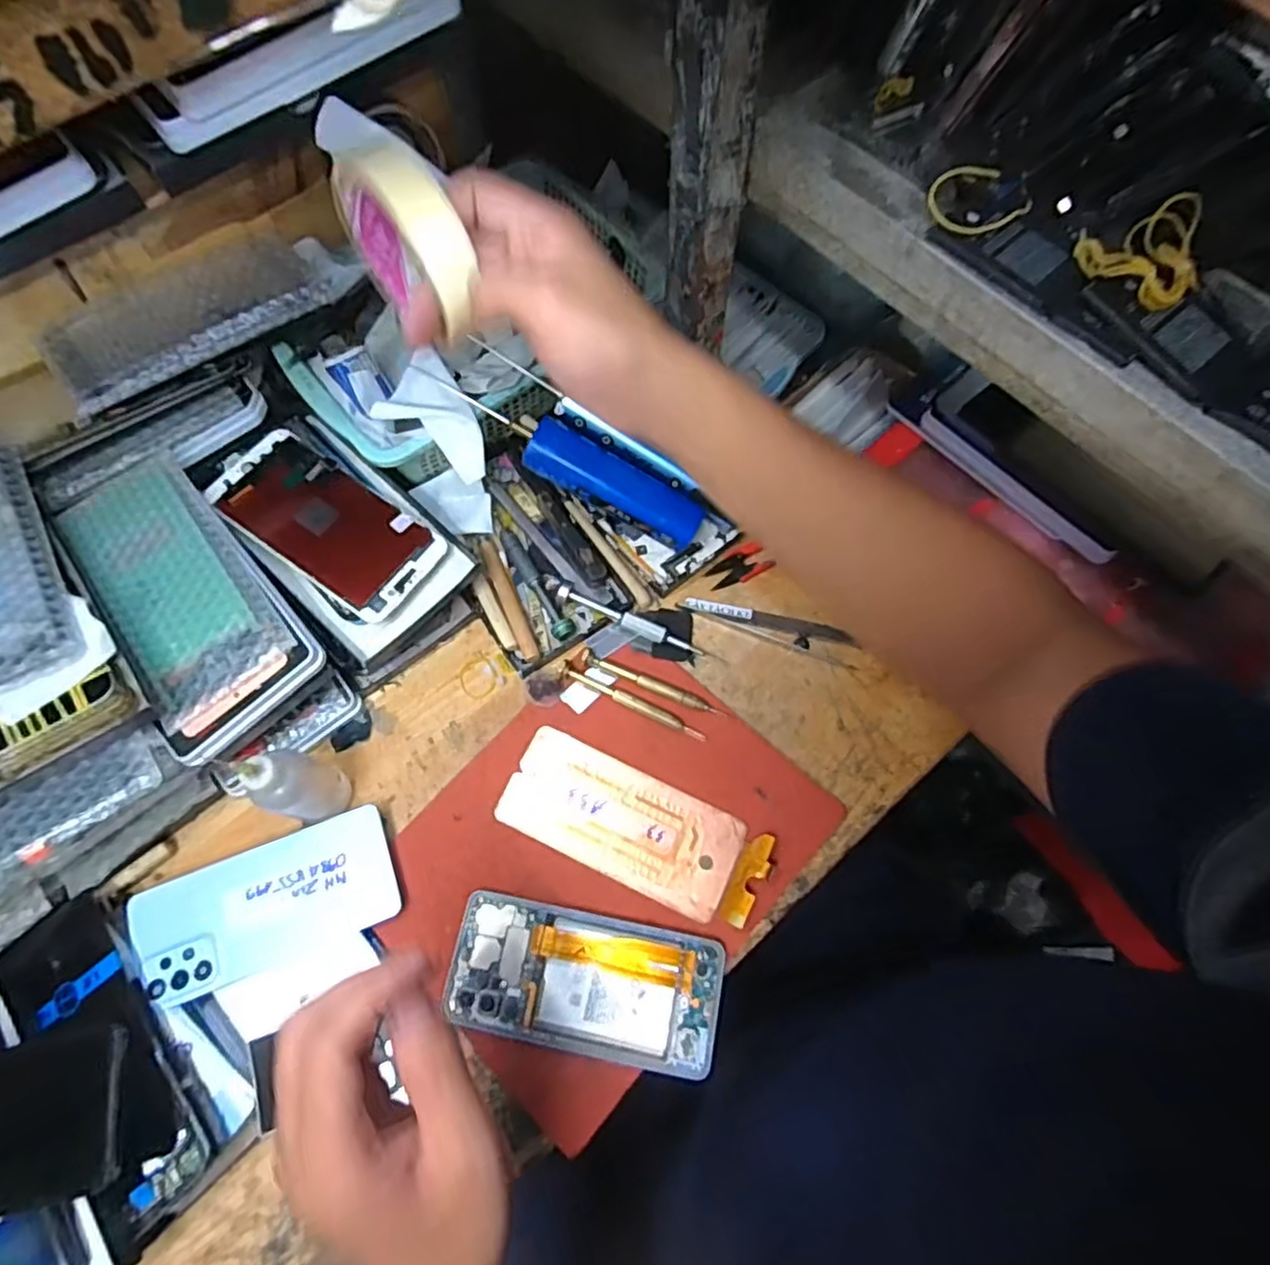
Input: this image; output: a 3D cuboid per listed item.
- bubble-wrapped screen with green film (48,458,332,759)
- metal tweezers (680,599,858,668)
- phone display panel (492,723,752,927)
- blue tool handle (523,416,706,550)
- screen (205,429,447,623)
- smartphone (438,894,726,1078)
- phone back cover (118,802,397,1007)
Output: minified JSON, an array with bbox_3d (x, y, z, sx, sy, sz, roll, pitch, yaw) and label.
[{"bbox_3d":[-0.282,-0.023,0.426,0.095,0.018,0.186,-37,78,-12],"label":"bubble-wrapped screen with green film"},{"bbox_3d":[0.097,-0.007,0.497,0.127,0.007,0.026,21,70,6],"label":"metal tweezers"},{"bbox_3d":[-0.009,0.122,0.444,0.153,0.010,0.066,25,70,7],"label":"phone display panel"},{"bbox_3d":[-0.013,-0.104,0.486,0.131,0.028,0.032,28,69,-10],"label":"blue tool handle"},{"bbox_3d":[-0.212,-0.076,0.467,0.155,0.009,0.073,34,72,6],"label":"screen"},{"bbox_3d":[-0.029,0.207,0.406,0.156,0.011,0.076,11,69,2],"label":"smartphone"},{"bbox_3d":[-0.227,0.168,0.422,0.154,0.007,0.071,-20,71,-10],"label":"phone back cover"}]

